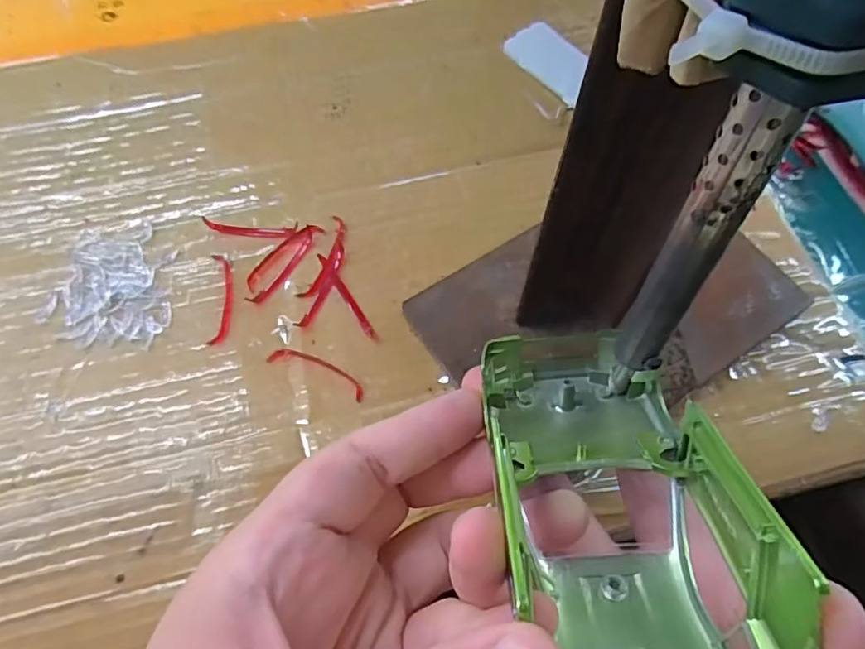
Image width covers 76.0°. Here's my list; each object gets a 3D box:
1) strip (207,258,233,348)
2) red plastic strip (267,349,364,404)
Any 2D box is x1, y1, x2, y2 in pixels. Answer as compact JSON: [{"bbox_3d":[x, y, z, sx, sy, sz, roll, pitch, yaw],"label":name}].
[{"bbox_3d":[-0.096,-0.012,0.252,0.009,0.004,0.045,-4,65,-2],"label":"strip"},{"bbox_3d":[-0.049,0.020,0.240,0.045,0.004,0.010,22,67,9],"label":"red plastic strip"}]

